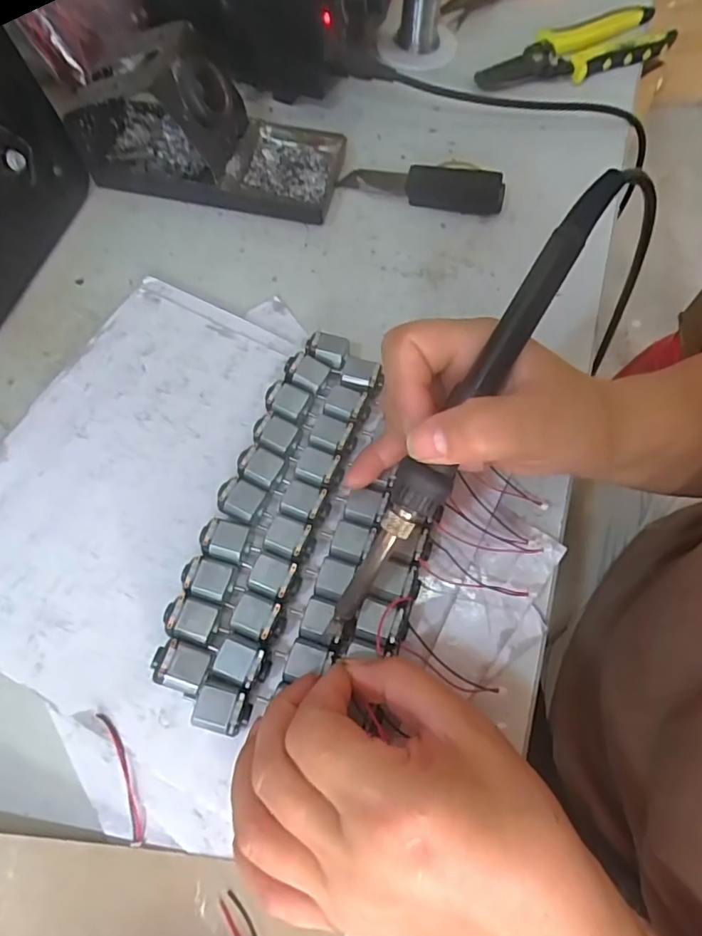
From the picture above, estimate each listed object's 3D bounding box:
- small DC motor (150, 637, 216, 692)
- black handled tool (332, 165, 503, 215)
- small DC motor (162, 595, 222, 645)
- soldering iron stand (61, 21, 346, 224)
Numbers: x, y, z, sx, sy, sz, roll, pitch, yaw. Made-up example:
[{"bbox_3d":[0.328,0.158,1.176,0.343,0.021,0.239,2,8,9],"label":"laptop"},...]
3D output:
[{"bbox_3d":[-0.073,0.086,0.247,0.024,0.020,0.019,11,66,5],"label":"small DC motor"},{"bbox_3d":[0.047,-0.188,0.376,0.105,0.022,0.024,11,66,5],"label":"black handled tool"},{"bbox_3d":[-0.072,0.069,0.257,0.027,0.016,0.018,12,66,5],"label":"small DC motor"},{"bbox_3d":[-0.092,-0.220,0.364,0.163,0.072,0.070,12,66,5],"label":"soldering iron stand"}]

